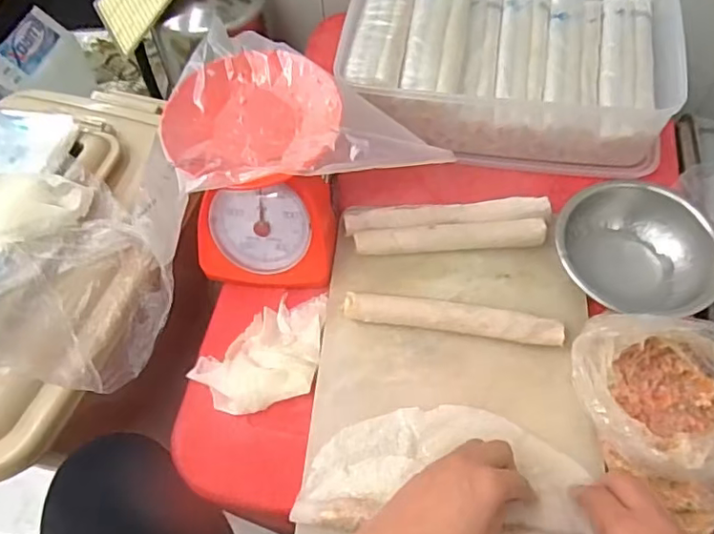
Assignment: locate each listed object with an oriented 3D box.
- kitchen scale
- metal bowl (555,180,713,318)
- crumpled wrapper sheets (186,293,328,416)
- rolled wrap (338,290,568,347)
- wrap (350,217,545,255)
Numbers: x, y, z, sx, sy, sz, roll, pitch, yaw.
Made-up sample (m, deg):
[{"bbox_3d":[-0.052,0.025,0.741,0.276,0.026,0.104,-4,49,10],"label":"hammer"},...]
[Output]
[{"bbox_3d":[-0.095,-0.099,0.596,0.155,0.151,0.176,0,60,3],"label":"kitchen scale"},{"bbox_3d":[0.276,-0.012,0.572,0.152,0.057,0.153,-1,60,2],"label":"metal bowl"},{"bbox_3d":[-0.081,0.085,0.573,0.145,0.014,0.095,-40,66,-18],"label":"crumpled wrapper sheets"},{"bbox_3d":[0.092,0.051,0.570,0.207,0.022,0.027,8,61,7],"label":"rolled wrap"},{"bbox_3d":[0.099,-0.030,0.616,0.195,0.024,0.029,-4,60,1],"label":"wrap"}]

